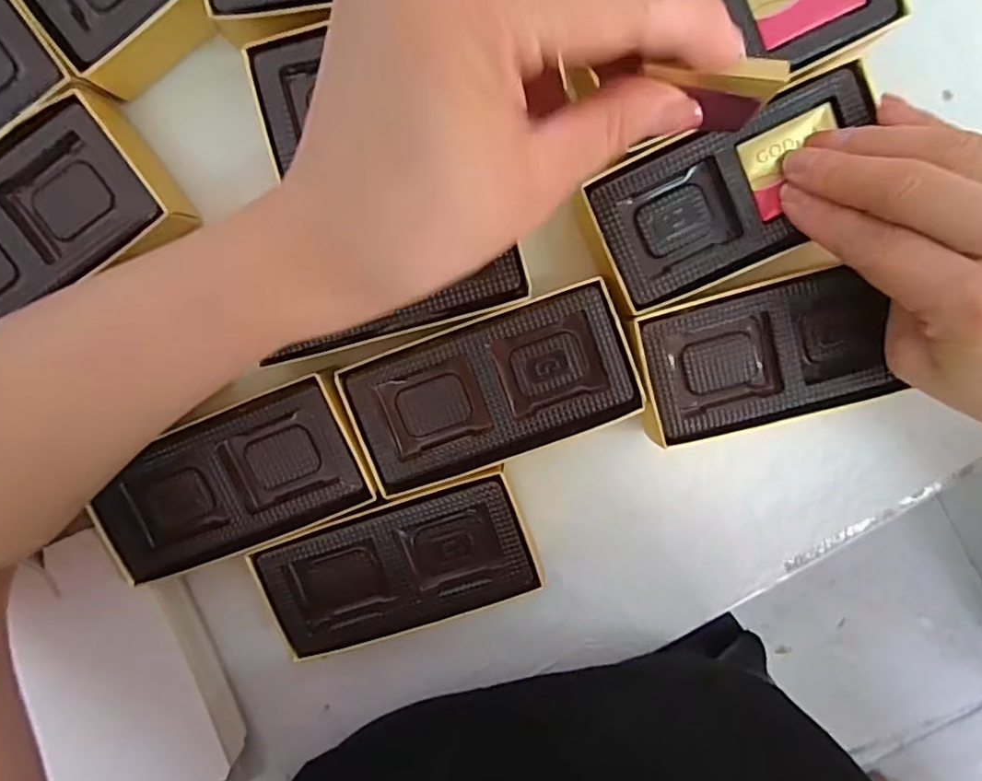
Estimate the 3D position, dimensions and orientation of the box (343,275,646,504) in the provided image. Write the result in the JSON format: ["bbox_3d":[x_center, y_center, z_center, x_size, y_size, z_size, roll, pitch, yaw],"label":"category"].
[{"bbox_3d":[-0.001,-0.001,0.255,0.117,0.038,0.062,-19,98,3],"label":"box"}]

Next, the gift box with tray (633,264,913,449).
[{"bbox_3d":[0.111,-0.016,0.250,0.100,0.037,0.057,-15,99,3],"label":"gift box with tray"}]

